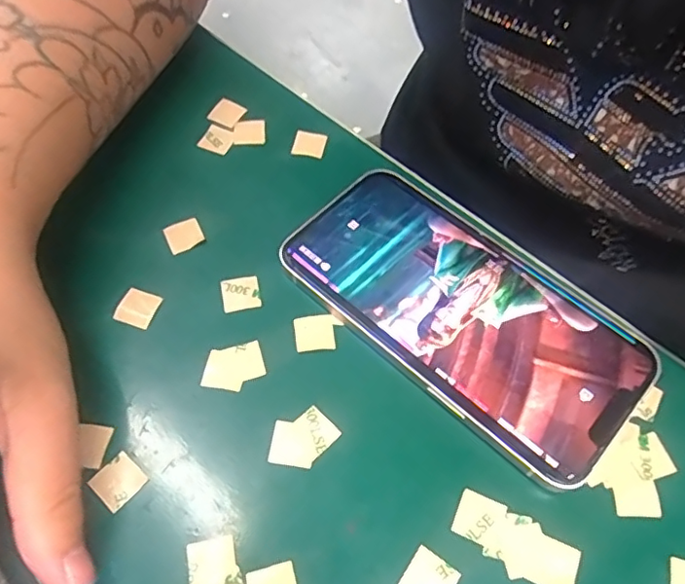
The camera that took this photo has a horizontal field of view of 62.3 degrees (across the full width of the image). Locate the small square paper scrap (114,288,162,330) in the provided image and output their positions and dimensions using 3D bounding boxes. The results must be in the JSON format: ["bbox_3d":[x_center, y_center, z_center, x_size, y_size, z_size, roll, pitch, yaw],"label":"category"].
[{"bbox_3d":[-0.083,0.006,0.229,0.016,0.004,0.014,17,63,8],"label":"small square paper scrap"}]

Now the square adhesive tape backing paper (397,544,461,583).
[{"bbox_3d":[0.028,0.093,0.183,0.015,0.004,0.015,32,63,18],"label":"square adhesive tape backing paper"}]

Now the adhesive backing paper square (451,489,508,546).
[{"bbox_3d":[0.046,0.076,0.192,0.015,0.004,0.015,23,64,11],"label":"adhesive backing paper square"}]

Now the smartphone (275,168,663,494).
[{"bbox_3d":[0.046,0.006,0.229,0.143,0.009,0.072,39,66,19],"label":"smartphone"}]

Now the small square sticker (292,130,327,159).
[{"bbox_3d":[-0.016,-0.073,0.280,0.016,0.004,0.014,10,68,0],"label":"small square sticker"}]

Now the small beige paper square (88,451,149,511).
[{"bbox_3d":[-0.078,0.065,0.195,0.015,0.004,0.015,39,68,18],"label":"small beige paper square"}]

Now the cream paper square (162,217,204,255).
[{"bbox_3d":[-0.070,-0.025,0.249,0.015,0.004,0.015,-26,62,-14],"label":"cream paper square"}]

